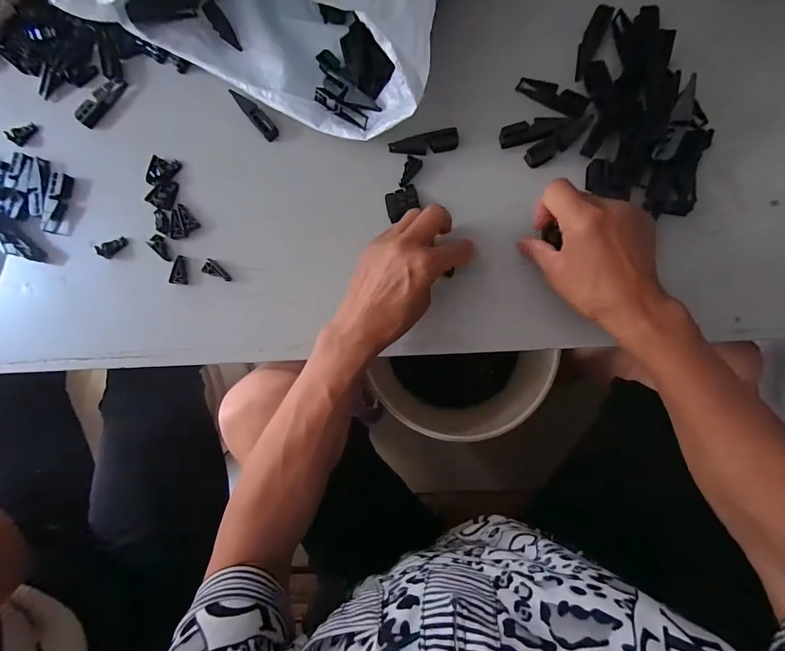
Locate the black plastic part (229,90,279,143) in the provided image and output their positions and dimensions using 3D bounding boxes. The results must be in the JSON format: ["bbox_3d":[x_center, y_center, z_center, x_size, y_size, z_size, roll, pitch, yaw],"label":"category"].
[{"bbox_3d":[-0.140,-0.216,0.368,0.015,0.005,0.066,-40,84,4],"label":"black plastic part"}]

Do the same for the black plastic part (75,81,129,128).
[{"bbox_3d":[-0.314,-0.242,0.391,0.063,0.008,0.023,-45,84,3],"label":"black plastic part"}]

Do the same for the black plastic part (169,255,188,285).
[{"bbox_3d":[-0.219,-0.057,0.371,0.017,0.006,0.028,4,88,7],"label":"black plastic part"}]

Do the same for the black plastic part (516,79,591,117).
[{"bbox_3d":[0.147,-0.212,0.336,0.065,0.010,0.018,30,91,7],"label":"black plastic part"}]

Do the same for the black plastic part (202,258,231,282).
[{"bbox_3d":[-0.177,-0.054,0.368,0.029,0.005,0.015,32,92,-6],"label":"black plastic part"}]

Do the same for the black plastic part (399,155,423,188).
[{"bbox_3d":[0.018,-0.148,0.351,0.015,0.004,0.030,21,90,7],"label":"black plastic part"}]

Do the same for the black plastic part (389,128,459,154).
[{"bbox_3d":[0.030,-0.174,0.347,0.065,0.010,0.015,-7,87,6],"label":"black plastic part"}]

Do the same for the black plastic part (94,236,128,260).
[{"bbox_3d":[-0.294,-0.083,0.382,0.031,0.011,0.013,-35,84,4],"label":"black plastic part"}]

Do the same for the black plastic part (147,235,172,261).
[{"bbox_3d":[-0.238,-0.080,0.373,0.014,0.004,0.029,-44,84,3],"label":"black plastic part"}]

